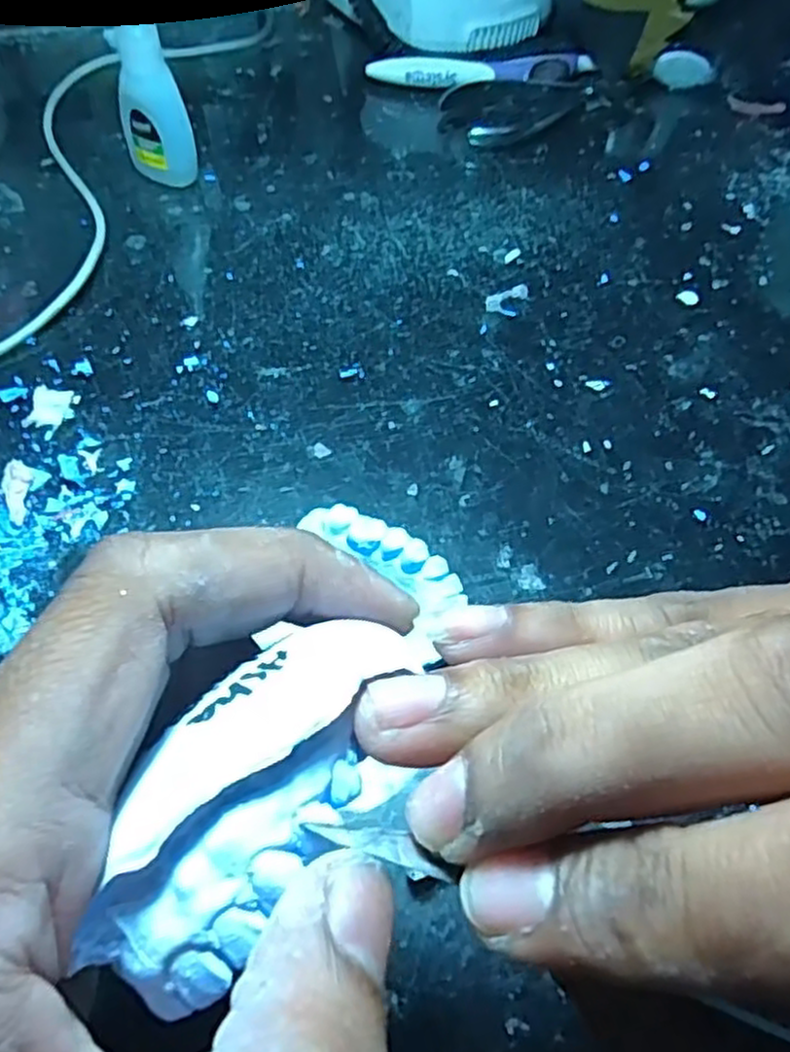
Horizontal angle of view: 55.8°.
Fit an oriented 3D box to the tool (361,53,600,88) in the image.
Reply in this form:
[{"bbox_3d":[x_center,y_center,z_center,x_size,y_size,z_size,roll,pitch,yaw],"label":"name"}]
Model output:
[{"bbox_3d":[0.048,-0.244,0.403,0.121,0.014,0.019,-4,59,-6],"label":"tool"}]

